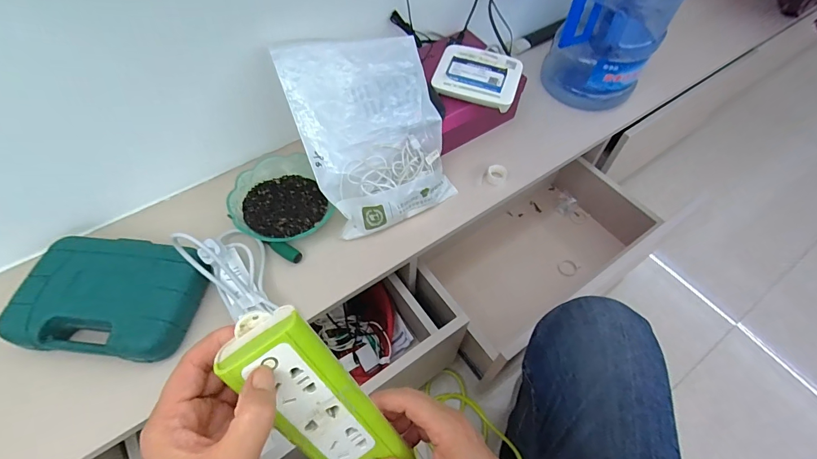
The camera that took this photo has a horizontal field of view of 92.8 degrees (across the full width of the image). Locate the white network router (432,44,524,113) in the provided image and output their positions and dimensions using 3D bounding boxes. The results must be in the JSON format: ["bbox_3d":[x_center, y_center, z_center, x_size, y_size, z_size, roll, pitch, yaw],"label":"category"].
[{"bbox_3d":[0.126,-0.279,0.701,0.144,0.026,0.113,18,58,10],"label":"white network router"}]

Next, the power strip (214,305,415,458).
[{"bbox_3d":[-0.053,0.125,0.262,0.054,0.169,0.029,-39,27,-23],"label":"power strip"}]

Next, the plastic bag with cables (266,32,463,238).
[{"bbox_3d":[-0.056,-0.160,0.639,0.232,0.060,0.305,-22,95,-18],"label":"plastic bag with cables"}]

